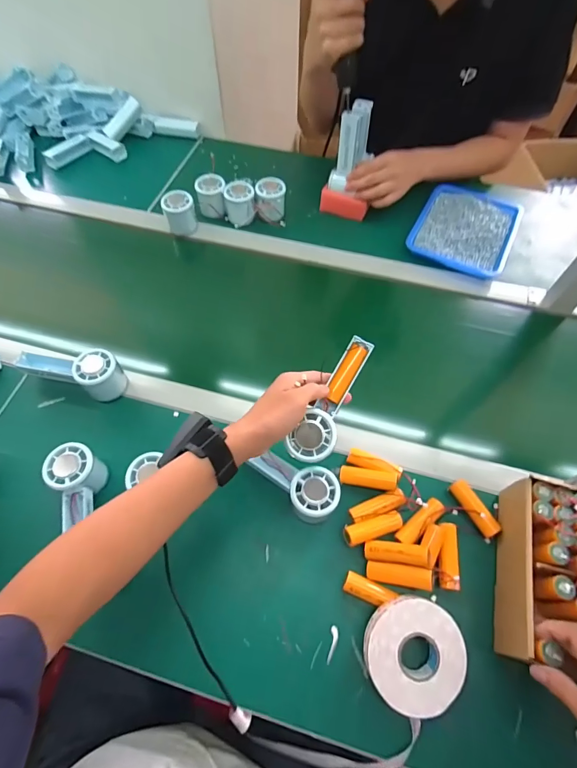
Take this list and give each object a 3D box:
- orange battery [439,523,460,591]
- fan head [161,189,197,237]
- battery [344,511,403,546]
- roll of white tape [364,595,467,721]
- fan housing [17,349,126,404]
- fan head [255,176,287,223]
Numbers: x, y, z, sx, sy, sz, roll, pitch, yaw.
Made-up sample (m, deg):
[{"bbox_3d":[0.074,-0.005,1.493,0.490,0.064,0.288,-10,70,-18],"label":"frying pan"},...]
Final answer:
[{"bbox_3d":[0.189,0.203,0.457,0.022,0.021,0.071,11,61,6],"label":"orange battery"},{"bbox_3d":[-0.204,-0.322,0.730,0.057,0.063,0.052,-7,61,-5],"label":"fan head"},{"bbox_3d":[0.102,0.171,0.463,0.075,0.015,0.022,-17,62,-10],"label":"battery"},{"bbox_3d":[0.130,0.281,0.403,0.101,0.032,0.099,0,60,0],"label":"roll of white tape"},{"bbox_3d":[-0.312,-0.022,0.561,0.150,0.062,0.057,16,61,8],"label":"fan housing"},{"bbox_3d":[-0.034,-0.352,0.754,0.054,0.069,0.064,-1,60,-1],"label":"fan head"}]

